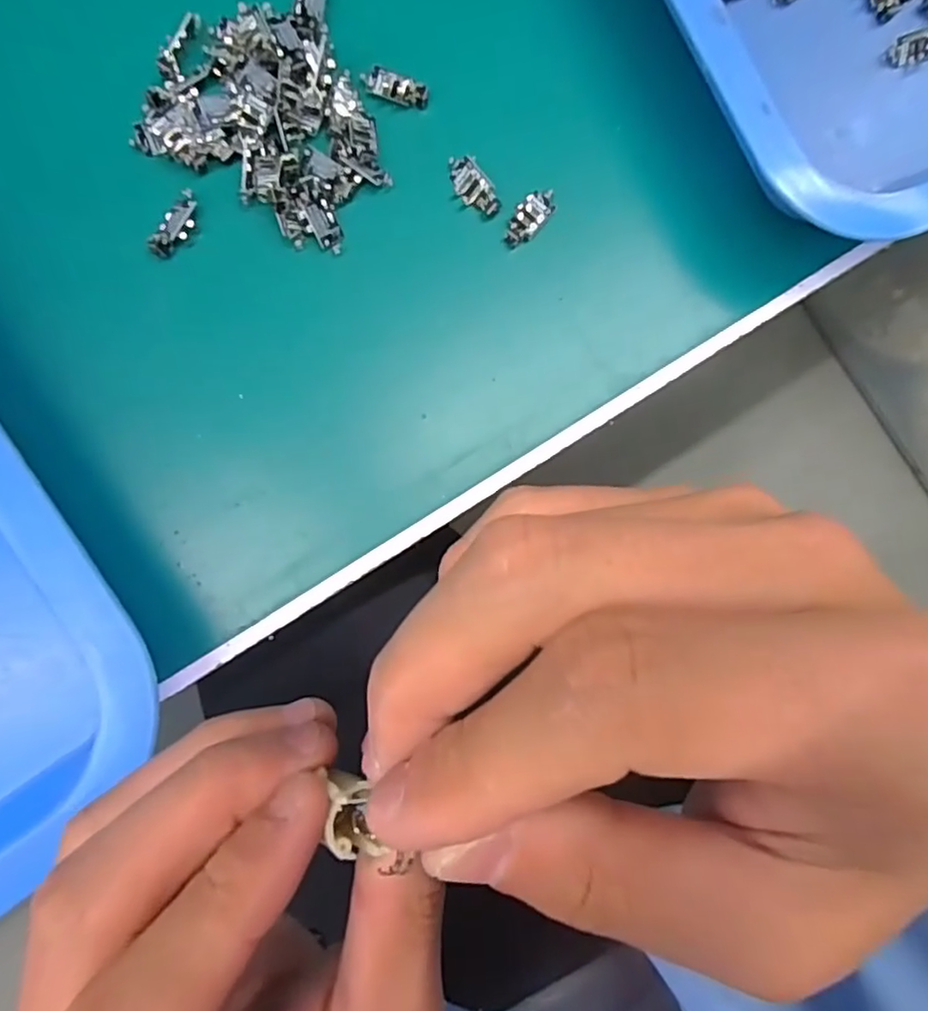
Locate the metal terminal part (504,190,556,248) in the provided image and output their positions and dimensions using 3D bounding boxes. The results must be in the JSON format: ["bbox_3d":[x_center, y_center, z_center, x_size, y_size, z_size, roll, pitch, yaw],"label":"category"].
[{"bbox_3d":[0.026,-0.115,0.252,0.011,0.007,0.026,40,82,0],"label":"metal terminal part"}]

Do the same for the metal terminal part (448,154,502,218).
[{"bbox_3d":[0.004,-0.127,0.250,0.012,0.006,0.027,-35,88,-8],"label":"metal terminal part"}]

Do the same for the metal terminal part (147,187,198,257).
[{"bbox_3d":[-0.107,-0.105,0.236,0.009,0.005,0.028,28,82,-2],"label":"metal terminal part"}]

